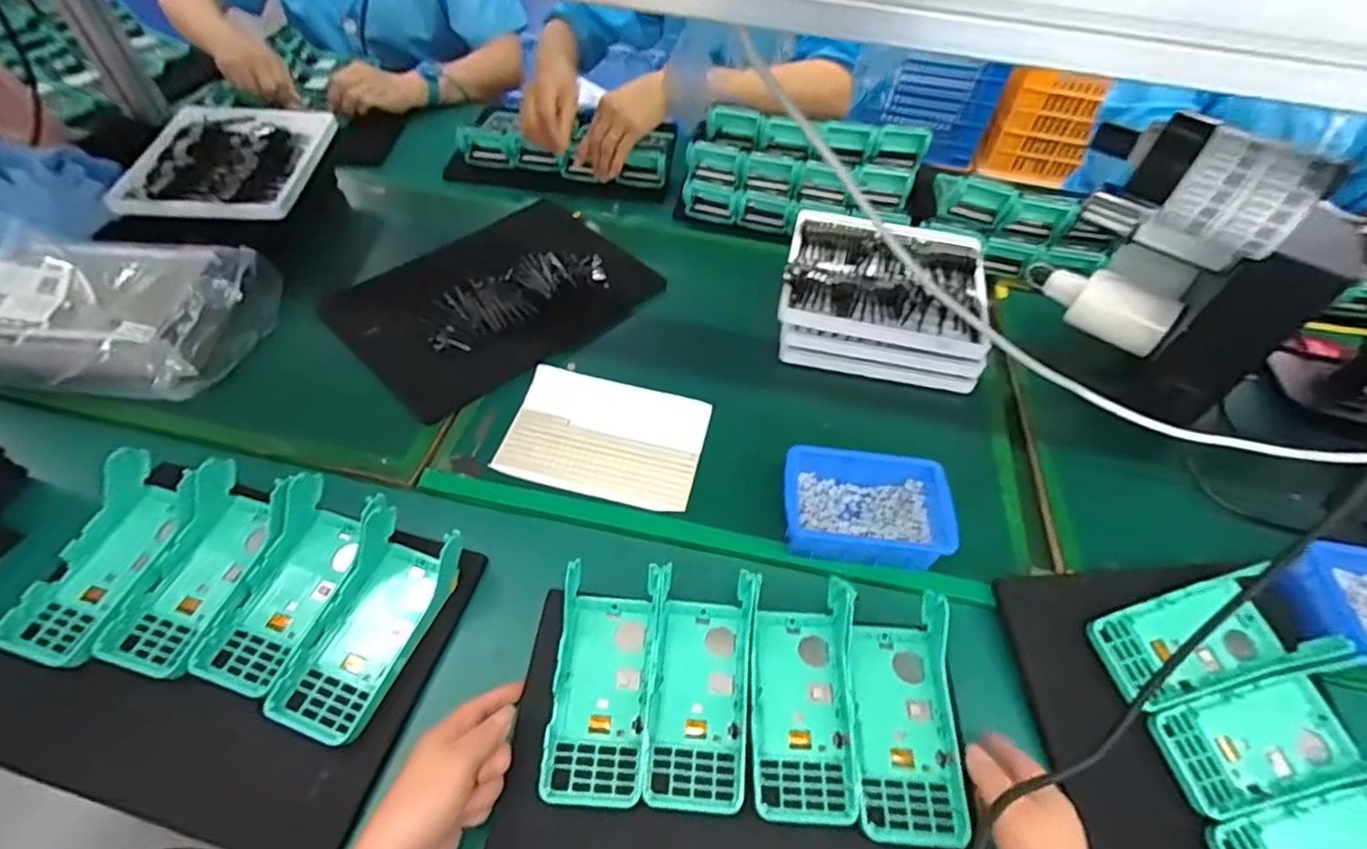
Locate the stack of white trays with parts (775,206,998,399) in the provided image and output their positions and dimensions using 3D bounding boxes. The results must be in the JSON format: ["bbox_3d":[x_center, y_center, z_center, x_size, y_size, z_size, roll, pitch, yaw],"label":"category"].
[{"bbox_3d":[0.235,-0.156,0.743,0.231,0.088,0.202,11,51,4],"label":"stack of white trays with parts"}]

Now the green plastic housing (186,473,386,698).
[{"bbox_3d":[-0.326,0.126,0.510,0.084,0.053,0.177,18,52,9],"label":"green plastic housing"}]

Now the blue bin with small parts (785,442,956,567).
[{"bbox_3d":[0.167,0.076,0.573,0.151,0.053,0.106,9,51,2],"label":"blue bin with small parts"}]

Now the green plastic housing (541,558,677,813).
[{"bbox_3d":[-0.060,0.198,0.478,0.081,0.042,0.166,6,51,-1],"label":"green plastic housing"}]

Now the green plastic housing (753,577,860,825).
[{"bbox_3d":[0.096,0.208,0.471,0.072,0.052,0.163,7,51,0],"label":"green plastic housing"}]

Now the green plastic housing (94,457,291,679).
[{"bbox_3d":[-0.407,0.117,0.512,0.086,0.055,0.167,16,52,7],"label":"green plastic housing"}]

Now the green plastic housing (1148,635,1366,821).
[{"bbox_3d":[0.455,0.235,0.466,0.168,0.057,0.084,-14,54,-16],"label":"green plastic housing"}]

